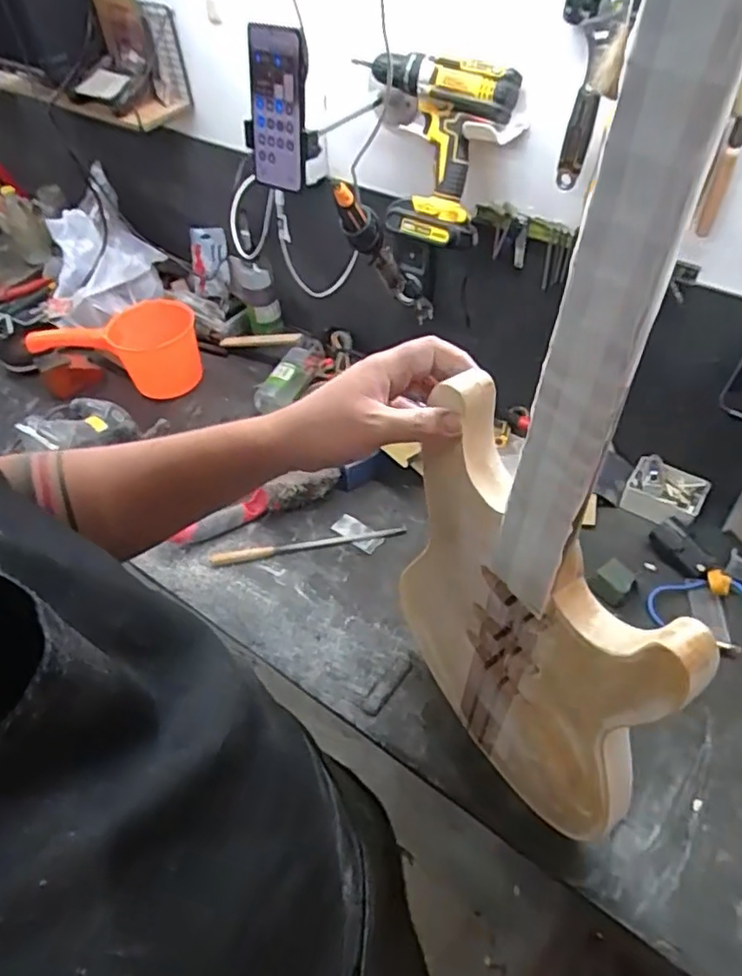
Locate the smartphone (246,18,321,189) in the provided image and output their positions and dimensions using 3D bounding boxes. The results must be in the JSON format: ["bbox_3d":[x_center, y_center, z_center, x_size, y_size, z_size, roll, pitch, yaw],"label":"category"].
[{"bbox_3d":[-0.106,-0.439,0.731,0.094,0.166,0.033,34,48,28],"label":"smartphone"}]

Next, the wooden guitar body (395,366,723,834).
[{"bbox_3d":[0.132,0.136,0.578,0.050,0.435,0.296,-29,54,-20],"label":"wooden guitar body"}]

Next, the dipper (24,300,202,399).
[{"bbox_3d":[-0.471,-0.276,1.217,0.290,0.113,0.147,5,50,7],"label":"dipper"}]

